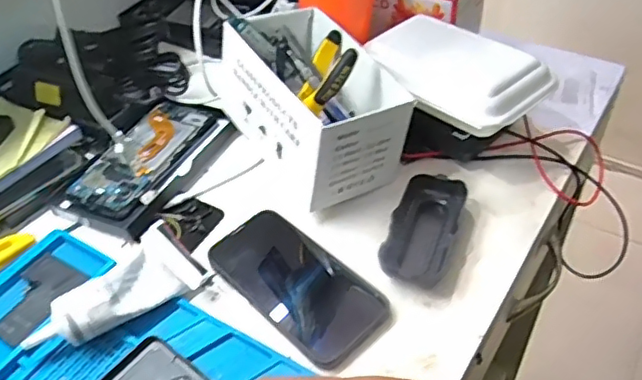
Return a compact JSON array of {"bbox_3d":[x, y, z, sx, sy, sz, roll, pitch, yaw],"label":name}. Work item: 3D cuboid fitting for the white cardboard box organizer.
[{"bbox_3d":[-0.009,-0.085,0.548,0.117,0.096,0.187,-26,48,-19],"label":"white cardboard box organizer"}]

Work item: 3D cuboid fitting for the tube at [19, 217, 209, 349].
[{"bbox_3d":[-0.159,0.073,0.445,0.130,0.033,0.052,-25,48,-19],"label":"tube"}]

